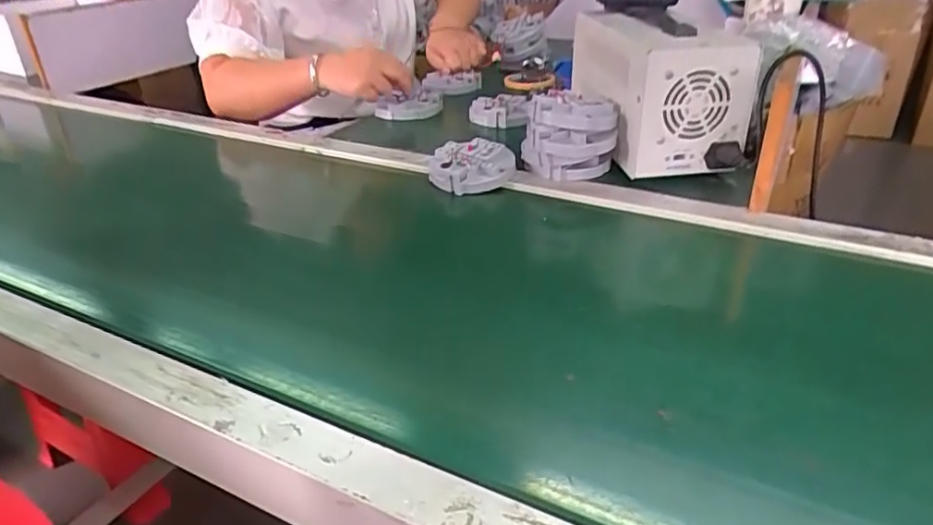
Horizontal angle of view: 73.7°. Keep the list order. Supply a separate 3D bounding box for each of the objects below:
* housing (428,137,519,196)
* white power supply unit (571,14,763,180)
[{"bbox_3d":[0.004,-0.123,0.767,0.098,0.034,0.095,-6,30,-8],"label":"housing"},{"bbox_3d":[0.228,-0.211,0.786,0.142,0.157,0.250,-6,30,-7],"label":"white power supply unit"}]

